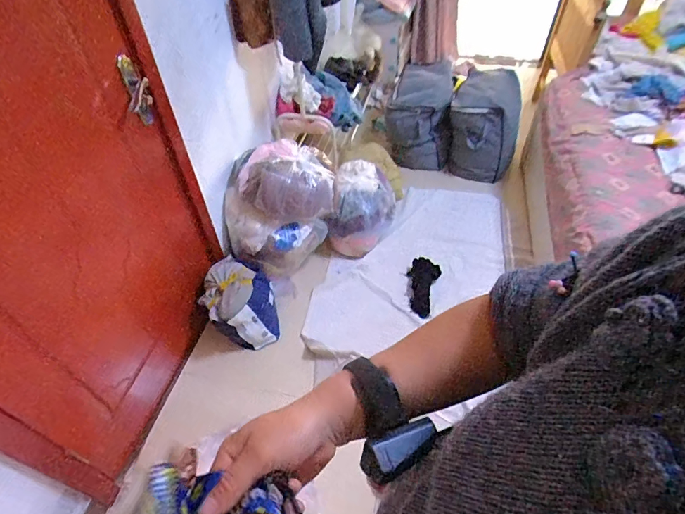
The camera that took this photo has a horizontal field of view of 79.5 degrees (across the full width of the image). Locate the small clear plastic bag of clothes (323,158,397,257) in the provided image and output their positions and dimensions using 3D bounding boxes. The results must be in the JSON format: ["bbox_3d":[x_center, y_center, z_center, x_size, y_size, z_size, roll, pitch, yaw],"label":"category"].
[{"bbox_3d":[0.095,-0.220,1.804,0.256,0.243,0.330,8,48,10],"label":"small clear plastic bag of clothes"}]

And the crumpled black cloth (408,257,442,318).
[{"bbox_3d":[0.326,0.120,1.716,0.131,0.061,0.267,15,50,15],"label":"crumpled black cloth"}]

